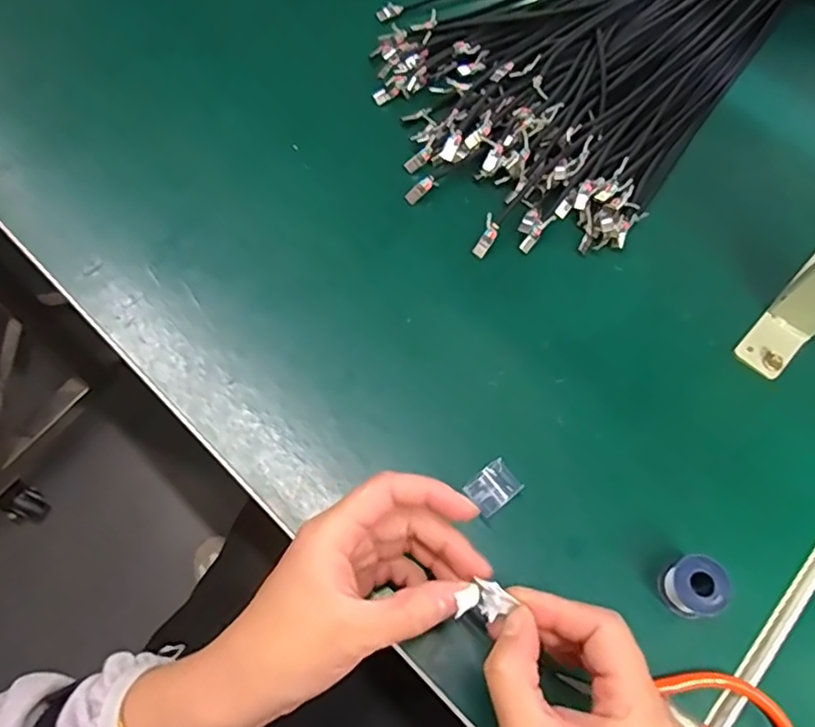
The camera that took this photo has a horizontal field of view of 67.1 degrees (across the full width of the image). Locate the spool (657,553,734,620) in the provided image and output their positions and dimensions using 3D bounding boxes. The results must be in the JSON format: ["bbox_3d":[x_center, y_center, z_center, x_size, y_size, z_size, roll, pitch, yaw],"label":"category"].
[{"bbox_3d":[0.152,0.119,0.327,0.027,0.026,0.029,1,65,-2],"label":"spool"}]

